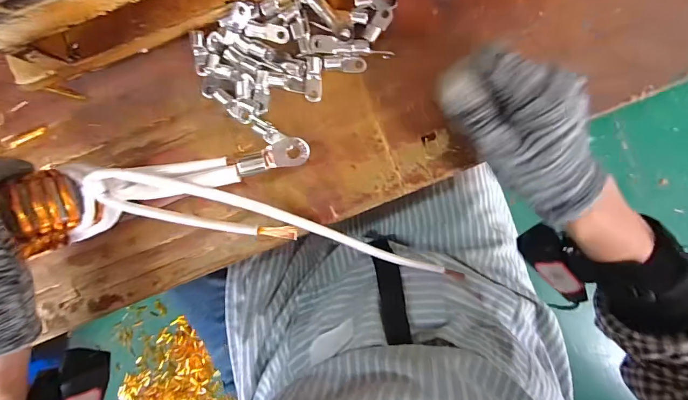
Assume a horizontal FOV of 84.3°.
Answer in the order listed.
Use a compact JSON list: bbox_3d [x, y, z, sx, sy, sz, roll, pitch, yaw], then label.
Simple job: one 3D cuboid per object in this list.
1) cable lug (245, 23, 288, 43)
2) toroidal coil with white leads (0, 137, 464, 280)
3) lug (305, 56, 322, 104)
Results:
[{"bbox_3d":[-0.059,-0.129,0.292,0.032,0.004,0.012,4,95,-14],"label":"cable lug"},{"bbox_3d":[-0.062,0.000,0.276,0.291,0.051,0.086,5,95,-18],"label":"toroidal coil with white leads"},{"bbox_3d":[-0.023,-0.093,0.294,0.012,0.004,0.033,5,111,3],"label":"lug"}]

